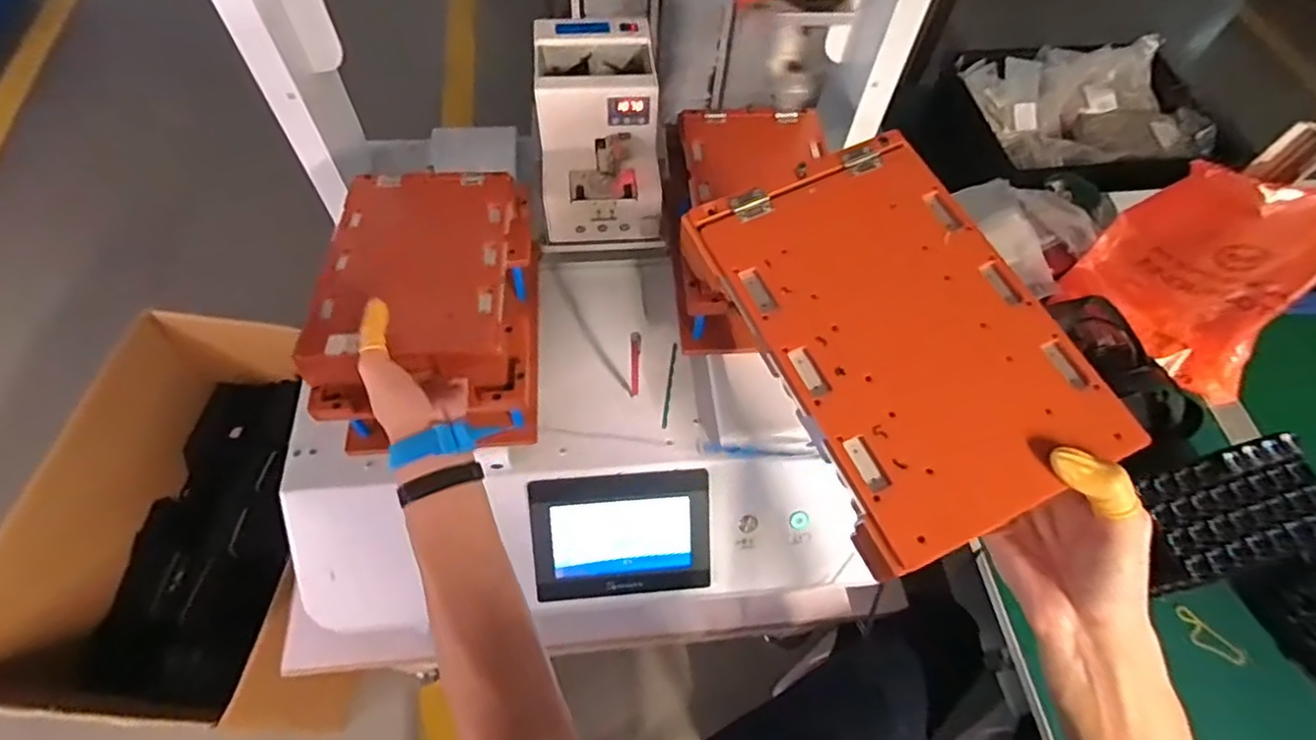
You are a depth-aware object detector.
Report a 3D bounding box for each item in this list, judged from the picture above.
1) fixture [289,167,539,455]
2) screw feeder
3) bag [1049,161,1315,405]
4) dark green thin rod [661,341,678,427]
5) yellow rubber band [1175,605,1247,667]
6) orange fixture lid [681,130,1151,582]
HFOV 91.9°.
[{"bbox_3d":[-0.221,-0.072,0.640,0.187,0.144,0.257,-1,61,-4],"label":"fixture"},{"bbox_3d":[-0.065,-0.266,0.729,0.135,0.161,0.197,-2,61,-5],"label":"screw feeder"},{"bbox_3d":[0.615,-0.098,0.708,0.228,0.213,0.097,40,66,18],"label":"bag"},{"bbox_3d":[0.014,0.018,0.767,0.009,0.009,0.111,8,60,1],"label":"dark green thin rod"},{"bbox_3d":[0.526,0.256,0.606,0.070,0.009,0.025,40,66,18],"label":"yellow rubber band"},{"bbox_3d":[0.143,-0.029,0.381,0.168,0.031,0.244,-22,64,-15],"label":"orange fixture lid"}]

